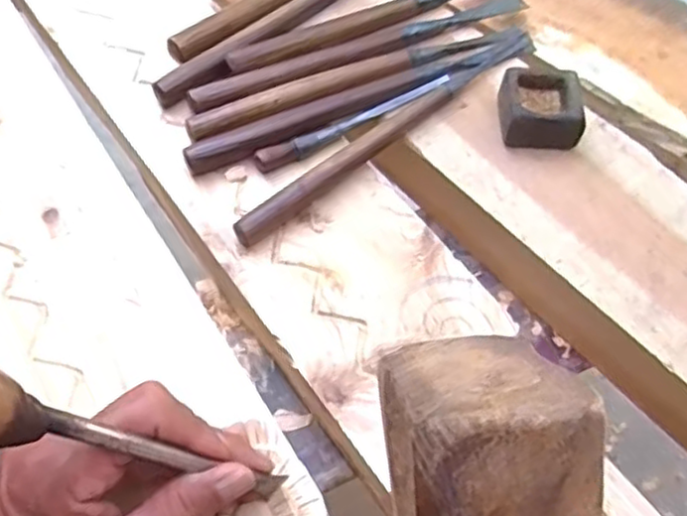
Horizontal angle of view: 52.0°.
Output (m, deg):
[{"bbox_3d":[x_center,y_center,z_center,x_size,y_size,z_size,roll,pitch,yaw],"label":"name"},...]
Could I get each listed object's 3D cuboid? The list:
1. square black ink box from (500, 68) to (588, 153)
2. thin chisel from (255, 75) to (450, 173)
[{"bbox_3d":[0.126,-0.097,0.458,0.052,0.029,0.050,2,62,1],"label":"square black ink box"},{"bbox_3d":[0.009,-0.089,0.463,0.143,0.010,0.012,-26,65,-13],"label":"thin chisel"}]

